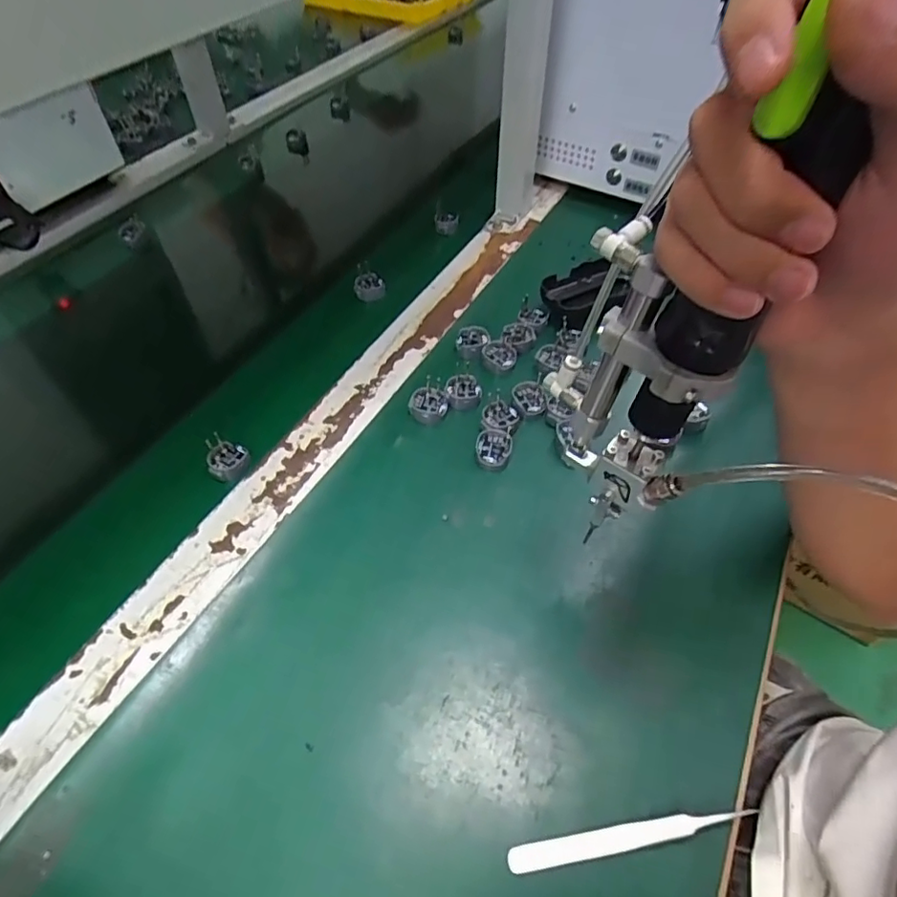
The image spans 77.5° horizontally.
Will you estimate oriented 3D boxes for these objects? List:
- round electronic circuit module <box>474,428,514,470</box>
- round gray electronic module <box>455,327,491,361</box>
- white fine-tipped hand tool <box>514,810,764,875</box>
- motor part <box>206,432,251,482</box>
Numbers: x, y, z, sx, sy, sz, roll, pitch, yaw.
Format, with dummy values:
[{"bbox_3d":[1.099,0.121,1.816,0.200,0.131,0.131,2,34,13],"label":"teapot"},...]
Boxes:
[{"bbox_3d":[0.032,0.000,0.398,0.025,0.013,0.028,10,52,10],"label":"round electronic circuit module"},{"bbox_3d":[0.020,-0.087,0.467,0.027,0.015,0.027,-1,51,1],"label":"round gray electronic module"},{"bbox_3d":[0.084,0.179,0.258,0.114,0.011,0.011,-8,51,-5],"label":"white fine-tipped hand tool"},{"bbox_3d":[-0.161,0.006,0.404,0.027,0.020,0.028,-1,51,1],"label":"motor part"}]

